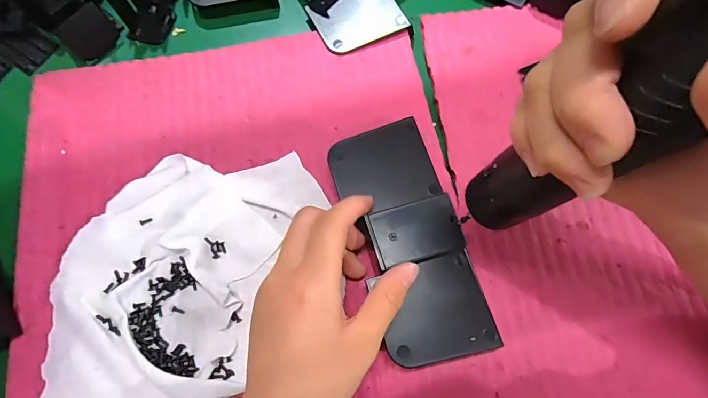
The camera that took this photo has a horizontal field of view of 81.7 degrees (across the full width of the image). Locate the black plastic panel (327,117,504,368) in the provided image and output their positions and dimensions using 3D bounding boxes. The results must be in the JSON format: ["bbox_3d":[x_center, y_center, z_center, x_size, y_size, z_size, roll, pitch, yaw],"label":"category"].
[{"bbox_3d":[0.036,0.024,0.270,0.068,0.013,0.159,-18,74,-5],"label":"black plastic panel"}]

